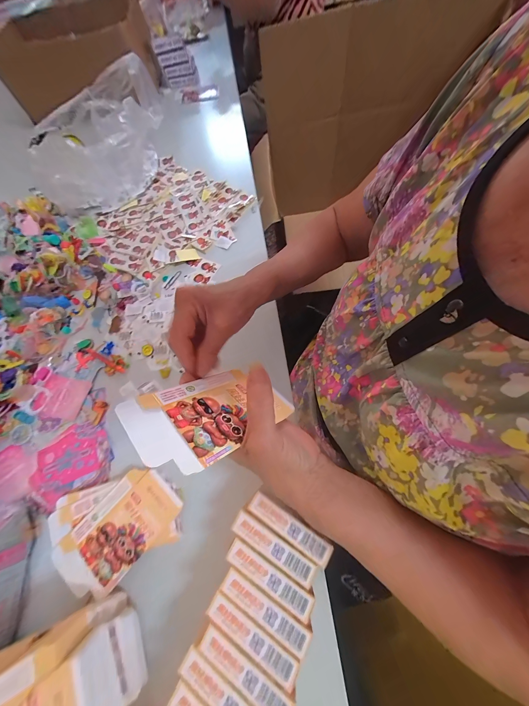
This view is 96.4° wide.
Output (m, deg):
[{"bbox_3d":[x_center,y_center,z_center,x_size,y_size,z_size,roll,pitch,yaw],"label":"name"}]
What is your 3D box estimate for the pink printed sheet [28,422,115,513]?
[{"bbox_3d":[-0.282,0.158,0.345,0.110,0.012,0.094,-26,73,-9],"label":"pink printed sheet"}]

